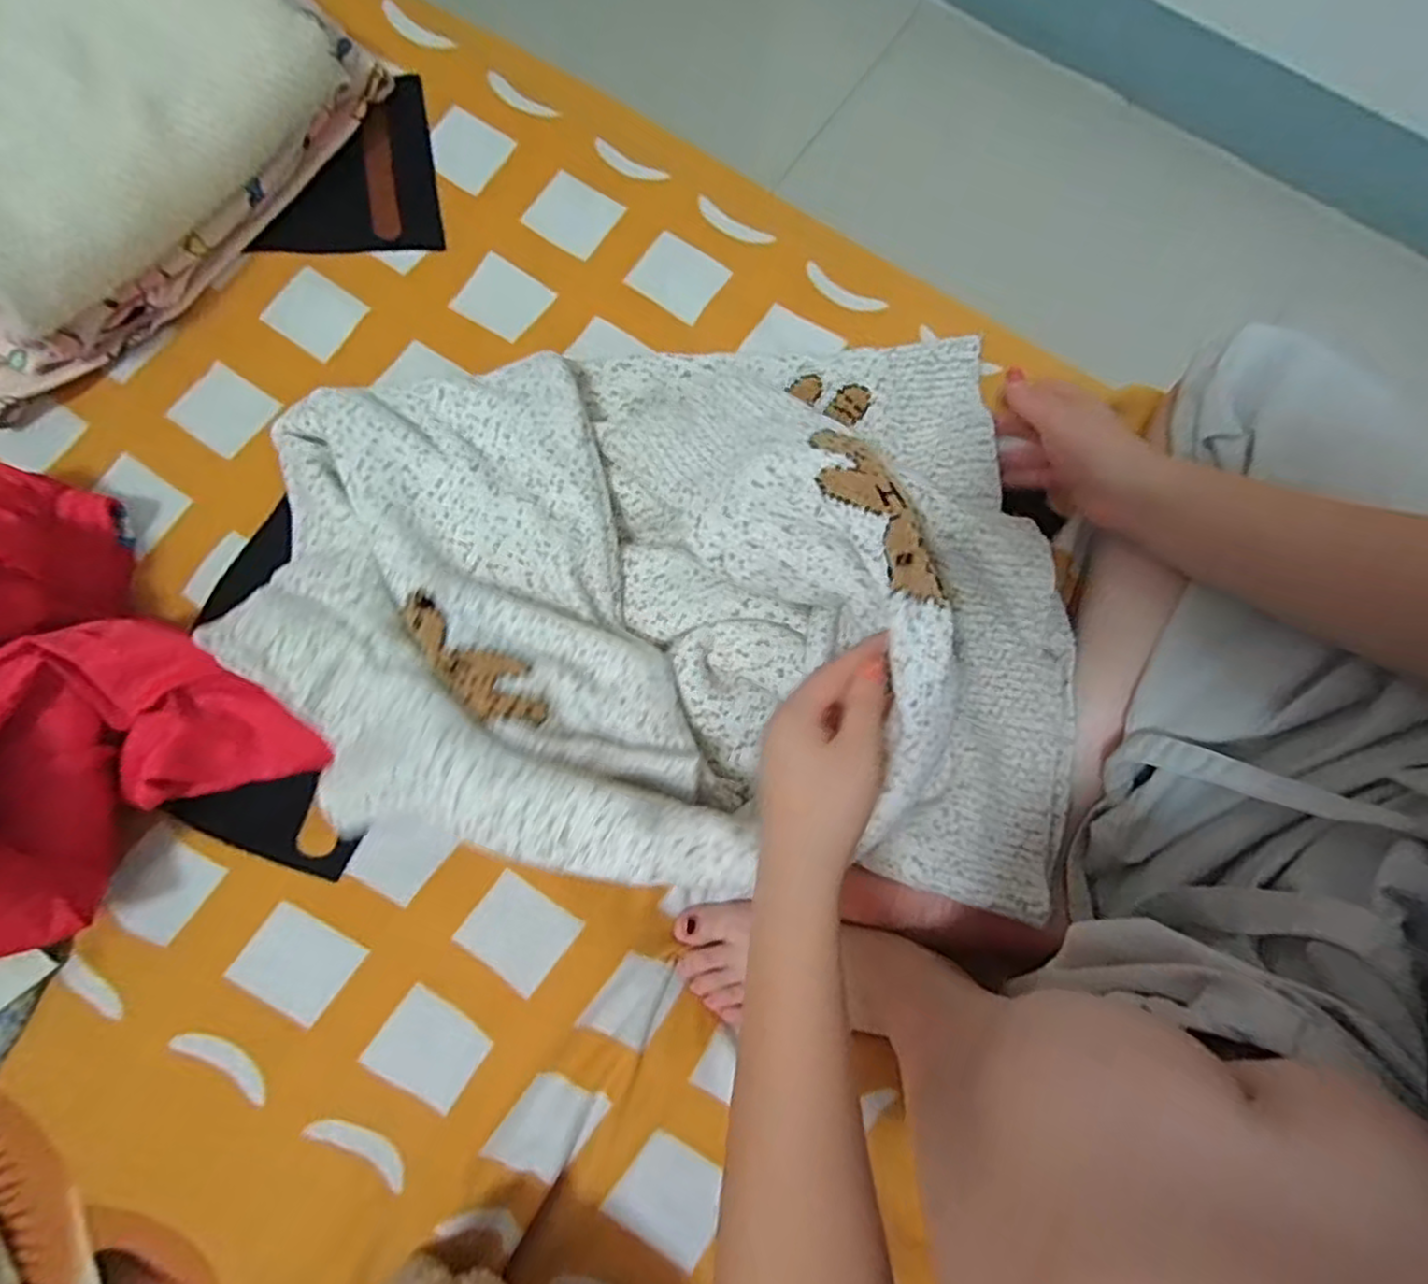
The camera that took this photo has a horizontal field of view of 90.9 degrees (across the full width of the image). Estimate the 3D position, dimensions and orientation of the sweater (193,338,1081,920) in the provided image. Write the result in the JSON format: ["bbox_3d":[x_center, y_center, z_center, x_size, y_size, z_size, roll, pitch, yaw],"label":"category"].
[{"bbox_3d":[-0.021,-0.051,0.451,0.524,0.103,0.368,7,79,0],"label":"sweater"}]

